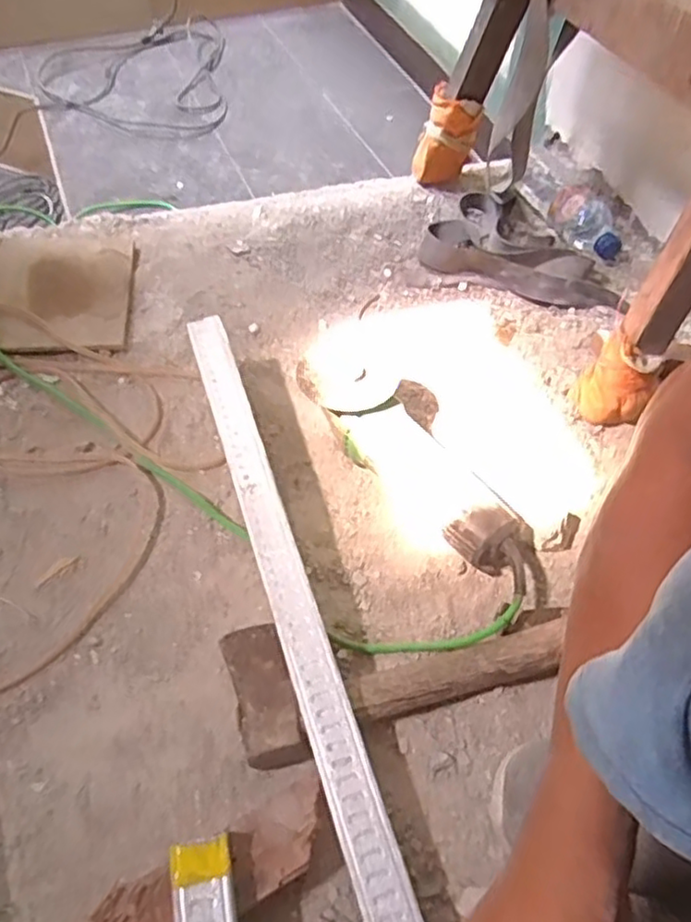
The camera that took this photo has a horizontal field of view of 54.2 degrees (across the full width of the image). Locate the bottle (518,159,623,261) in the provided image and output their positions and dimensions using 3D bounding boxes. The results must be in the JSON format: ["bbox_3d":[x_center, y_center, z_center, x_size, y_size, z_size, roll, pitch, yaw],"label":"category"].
[{"bbox_3d":[0.319,-0.367,0.958,0.078,0.059,0.212,-12,53,-11],"label":"bottle"}]

